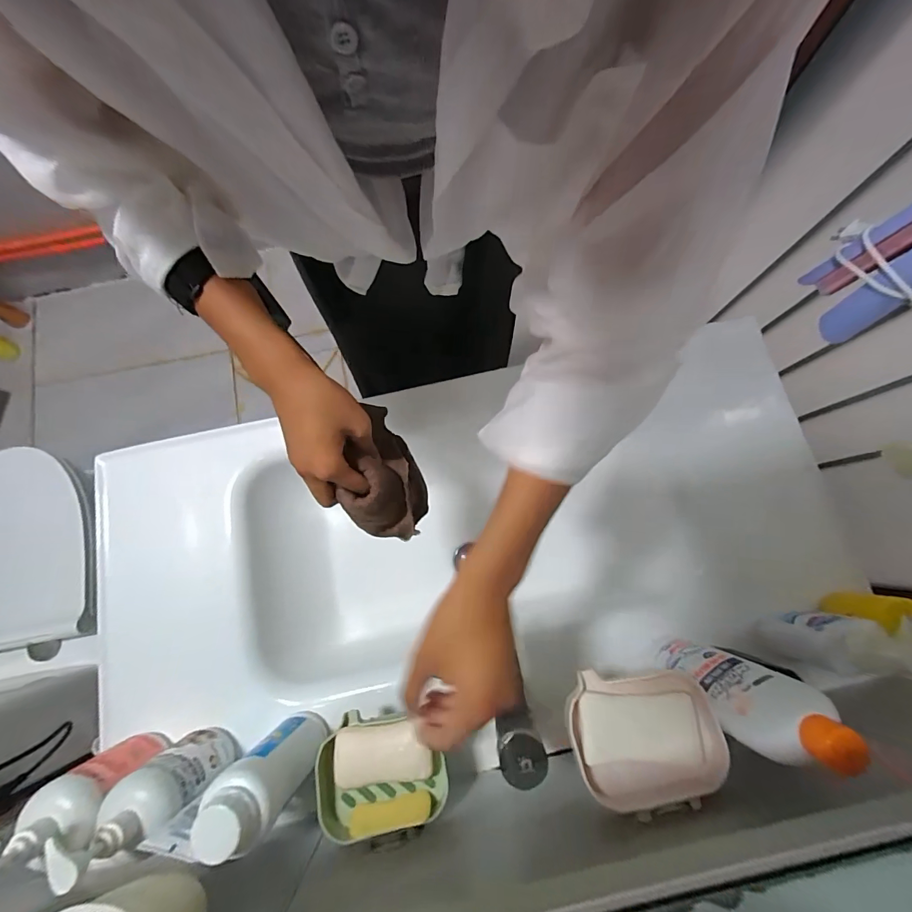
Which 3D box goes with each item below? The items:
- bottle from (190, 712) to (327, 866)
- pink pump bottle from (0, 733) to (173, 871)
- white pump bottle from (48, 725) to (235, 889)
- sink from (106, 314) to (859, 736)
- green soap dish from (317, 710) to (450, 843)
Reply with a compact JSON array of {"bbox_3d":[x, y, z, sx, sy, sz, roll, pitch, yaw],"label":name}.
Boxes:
[{"bbox_3d":[-0.187,0.319,0.407,0.052,0.165,0.065,-41,79,-7],"label":"bottle"},{"bbox_3d":[-0.377,0.347,0.404,0.055,0.176,0.061,-21,78,-3],"label":"pink pump bottle"},{"bbox_3d":[-0.305,0.340,0.406,0.053,0.180,0.057,-37,79,-6],"label":"white pump bottle"},{"bbox_3d":[0.020,0.129,0.632,1.000,0.183,0.411,-10,77,-1],"label":"sink"},{"bbox_3d":[-0.076,0.324,0.414,0.123,0.038,0.094,-7,77,0],"label":"green soap dish"}]

